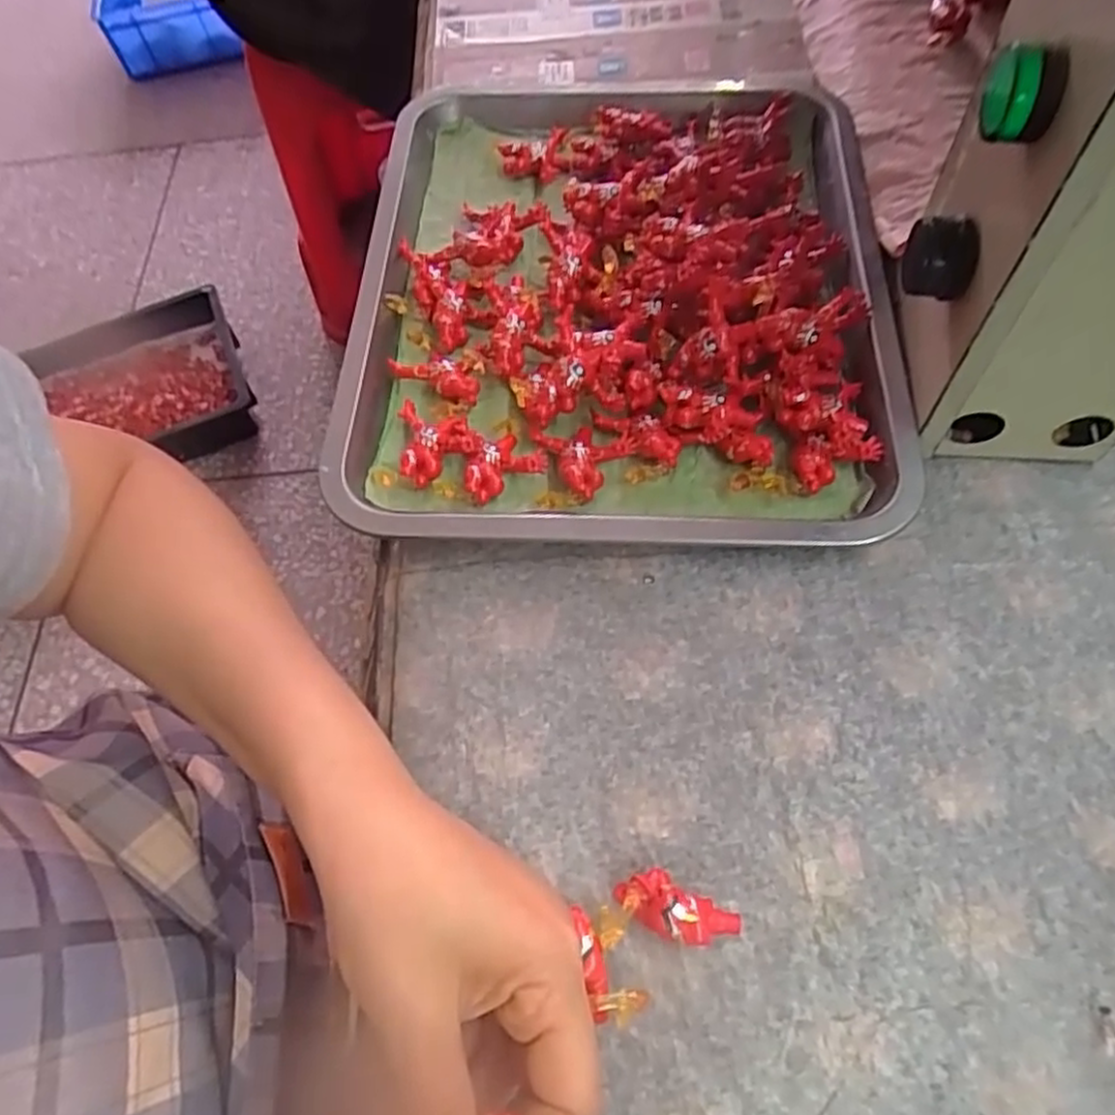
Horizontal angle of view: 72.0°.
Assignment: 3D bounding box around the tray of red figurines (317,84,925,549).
[{"bbox_3d":[0.031,-0.146,0.395,0.263,0.045,0.311,1,62,4],"label":"tray of red figurines"}]

